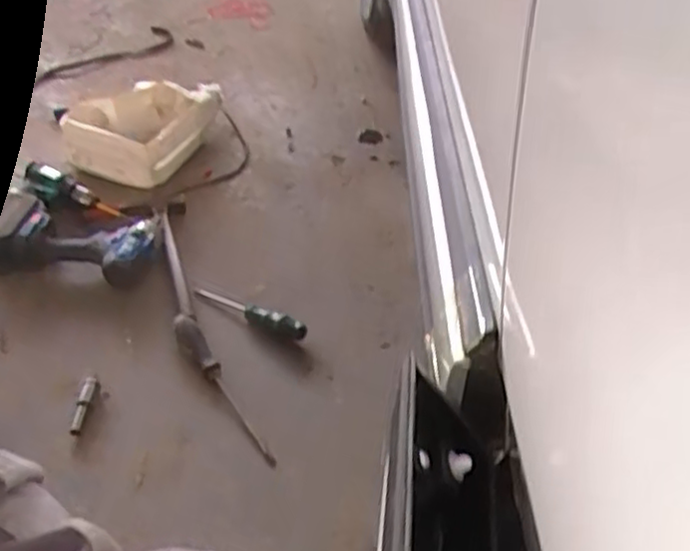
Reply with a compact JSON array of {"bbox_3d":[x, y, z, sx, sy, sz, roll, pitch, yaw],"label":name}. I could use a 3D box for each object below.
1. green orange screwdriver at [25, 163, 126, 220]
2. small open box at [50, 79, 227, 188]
[{"bbox_3d":[-0.453,-0.141,1.195,0.190,0.029,0.036,26,46,6],"label":"green orange screwdriver"},{"bbox_3d":[-0.402,-0.275,1.331,0.291,0.103,0.271,1,41,2],"label":"small open box"}]

